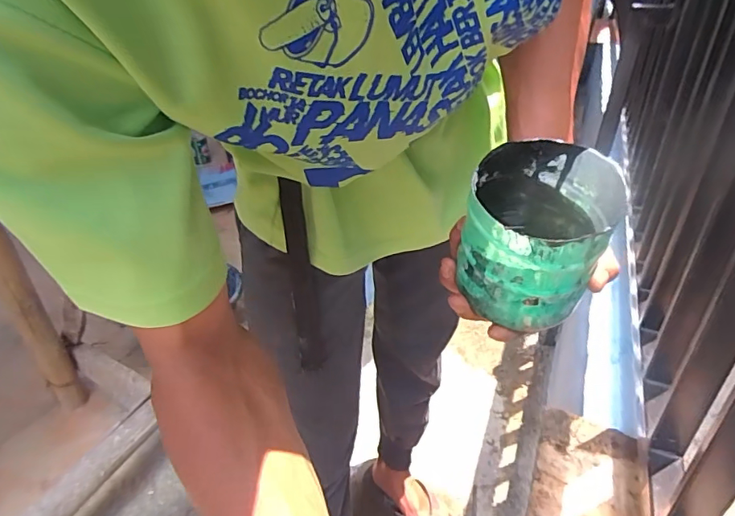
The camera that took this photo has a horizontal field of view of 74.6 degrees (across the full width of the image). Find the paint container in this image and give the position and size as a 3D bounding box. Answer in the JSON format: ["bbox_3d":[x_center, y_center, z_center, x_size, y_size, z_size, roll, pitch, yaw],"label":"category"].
[{"bbox_3d":[0.123,-0.016,0.353,0.090,0.105,0.105,18,39,27],"label":"paint container"}]

